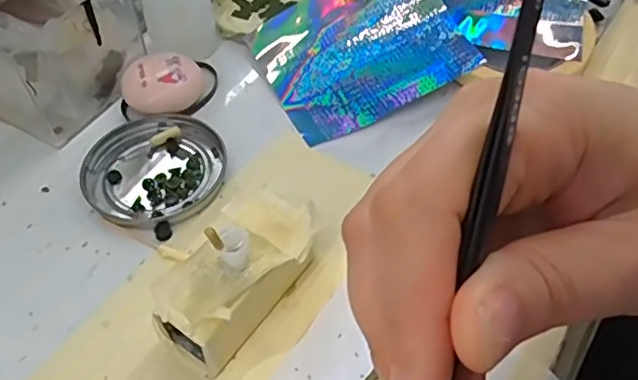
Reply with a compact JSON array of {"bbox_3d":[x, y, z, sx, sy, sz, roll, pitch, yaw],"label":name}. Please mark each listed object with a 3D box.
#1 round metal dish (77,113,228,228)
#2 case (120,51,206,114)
[{"bbox_3d":[-0.095,-0.013,0.350,0.078,0.008,0.076,-1,51,1],"label":"round metal dish"},{"bbox_3d":[-0.097,-0.066,0.382,0.044,0.023,0.039,12,52,11],"label":"case"}]

